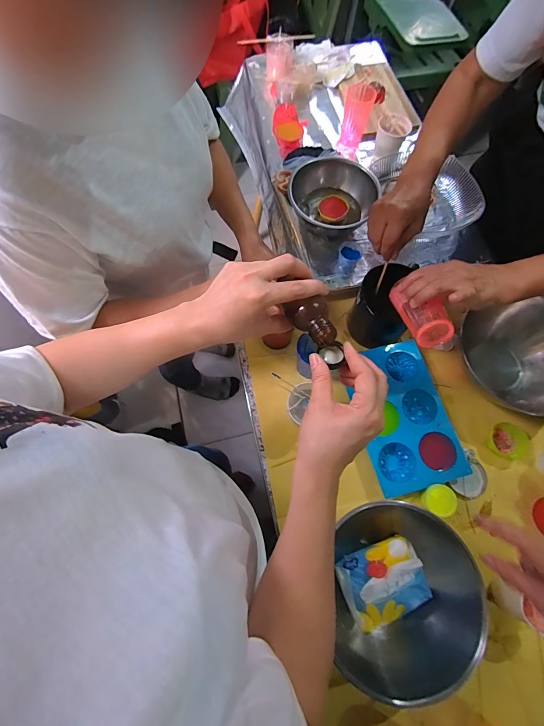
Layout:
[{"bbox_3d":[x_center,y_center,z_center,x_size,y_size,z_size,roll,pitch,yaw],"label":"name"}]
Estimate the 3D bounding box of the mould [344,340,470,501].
[{"bbox_3d":[0.241,0.094,0.627,0.161,0.032,0.262,-14,70,-6],"label":"mould"}]

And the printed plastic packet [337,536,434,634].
[{"bbox_3d":[0.169,0.333,0.507,0.126,0.043,0.096,-19,70,-7],"label":"printed plastic packet"}]

